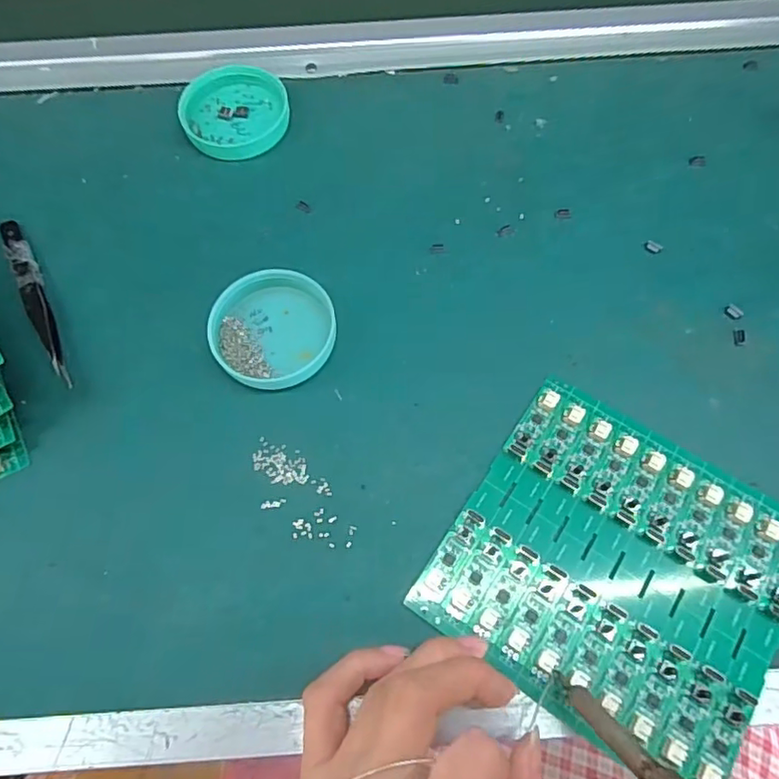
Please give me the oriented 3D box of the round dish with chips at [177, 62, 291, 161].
[{"bbox_3d":[-0.099,-0.179,0.363,0.065,0.012,0.067,-1,68,1],"label":"round dish with chips"}]

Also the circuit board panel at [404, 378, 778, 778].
[{"bbox_3d":[0.104,0.078,0.256,0.140,0.006,0.134,32,71,15],"label":"circuit board panel"}]

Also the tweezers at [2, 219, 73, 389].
[{"bbox_3d":[-0.197,-0.053,0.316,0.012,0.009,0.119,-27,70,-9],"label":"tweezers"}]

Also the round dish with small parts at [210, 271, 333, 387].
[{"bbox_3d":[-0.061,-0.035,0.305,0.062,0.013,0.070,1,68,2],"label":"round dish with small parts"}]

